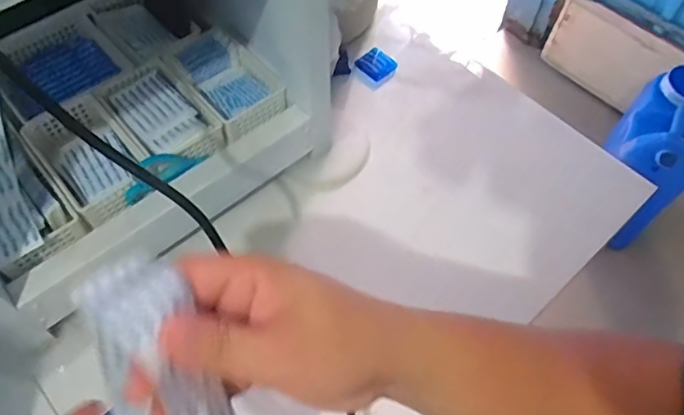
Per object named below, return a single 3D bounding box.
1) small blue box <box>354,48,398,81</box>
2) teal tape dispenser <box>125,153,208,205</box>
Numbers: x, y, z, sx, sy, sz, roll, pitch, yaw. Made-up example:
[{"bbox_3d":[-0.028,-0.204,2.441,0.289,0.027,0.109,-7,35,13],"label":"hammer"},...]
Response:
[{"bbox_3d":[0.043,-0.179,0.680,0.039,0.008,0.046,-37,67,-20],"label":"small blue box"},{"bbox_3d":[-0.163,-0.035,0.504,0.081,0.028,0.025,-29,64,-17],"label":"teal tape dispenser"}]

